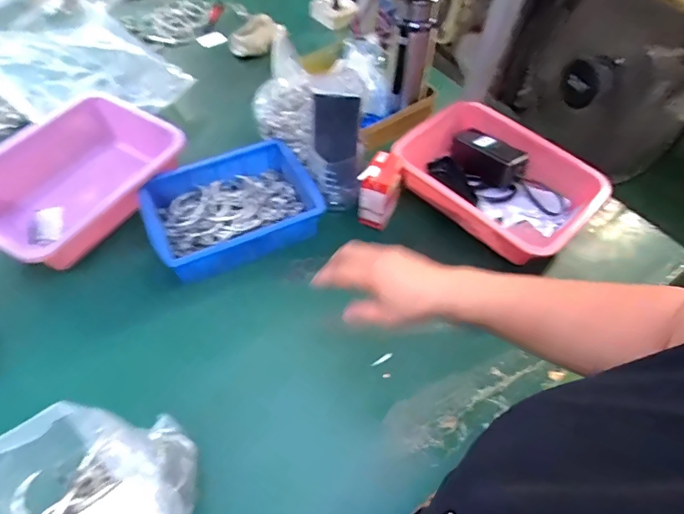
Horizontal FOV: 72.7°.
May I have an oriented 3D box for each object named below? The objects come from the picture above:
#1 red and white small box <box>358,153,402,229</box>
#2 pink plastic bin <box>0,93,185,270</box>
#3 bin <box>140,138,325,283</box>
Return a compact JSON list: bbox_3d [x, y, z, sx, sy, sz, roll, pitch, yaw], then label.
[{"bbox_3d":[0.060,-0.105,0.740,0.056,0.108,0.067,13,55,5],"label":"red and white small box"},{"bbox_3d":[-0.408,-0.114,0.731,0.209,0.125,0.294,30,58,16],"label":"pink plastic bin"},{"bbox_3d":[-0.173,-0.078,0.733,0.252,0.067,0.180,-21,59,-17],"label":"bin"}]

